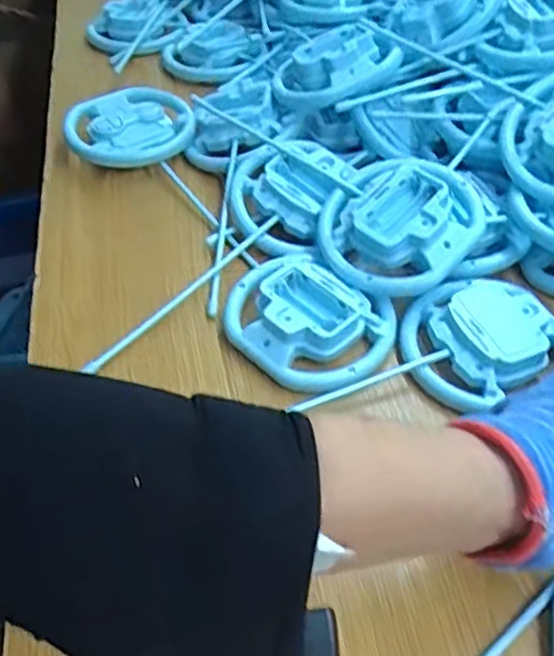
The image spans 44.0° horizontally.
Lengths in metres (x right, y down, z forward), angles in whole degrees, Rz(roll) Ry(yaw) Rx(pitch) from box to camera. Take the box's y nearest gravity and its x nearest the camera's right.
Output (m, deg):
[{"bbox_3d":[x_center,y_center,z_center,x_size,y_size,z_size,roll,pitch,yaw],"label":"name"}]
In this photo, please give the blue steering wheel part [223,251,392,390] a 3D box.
[{"bbox_3d":[0.016,-0.008,0.413,0.098,0.021,0.087,35,56,27],"label":"blue steering wheel part"}]

